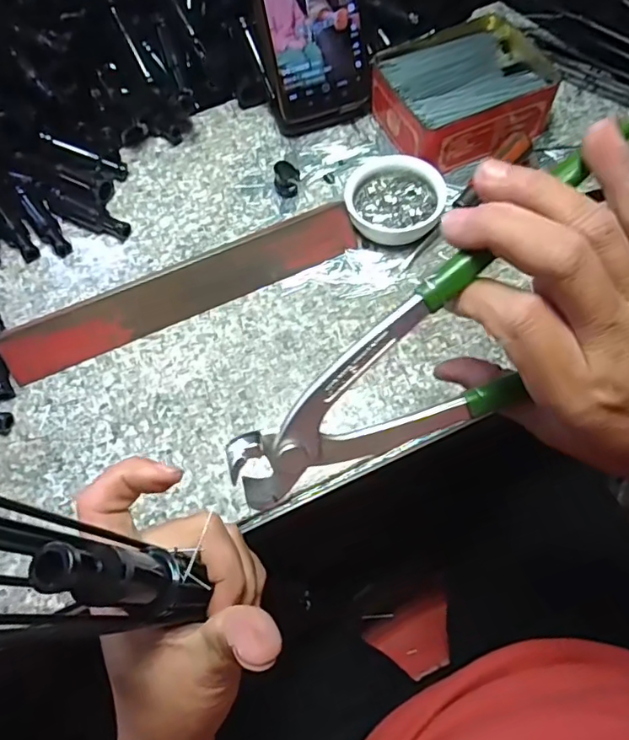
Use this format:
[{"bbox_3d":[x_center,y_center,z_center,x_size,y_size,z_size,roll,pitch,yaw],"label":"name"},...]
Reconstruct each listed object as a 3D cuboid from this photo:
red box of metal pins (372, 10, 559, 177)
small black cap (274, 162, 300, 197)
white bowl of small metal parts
[{"bbox_3d":[0.119,-0.225,0.446,0.128,0.044,0.111,-24,64,-8],"label":"red box of metal pins"},{"bbox_3d":[-0.022,-0.151,0.434,0.018,0.021,0.020,4,64,6],"label":"small black cap"},{"bbox_3d":[0.060,-0.126,0.411,0.071,0.029,0.062,2,64,4],"label":"white bowl of small metal parts"}]

